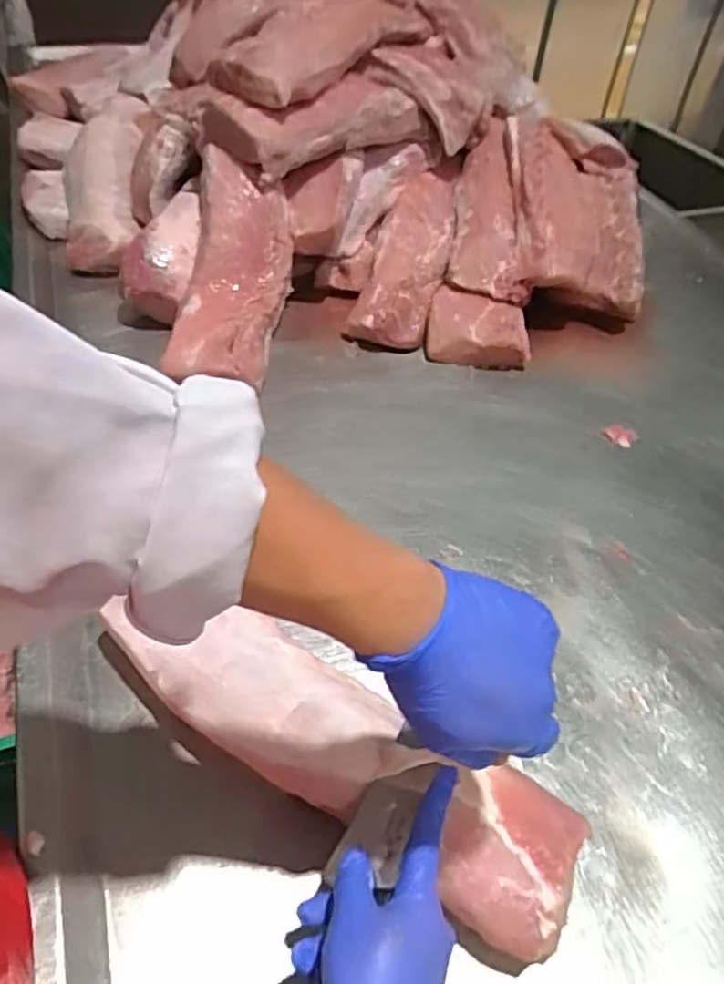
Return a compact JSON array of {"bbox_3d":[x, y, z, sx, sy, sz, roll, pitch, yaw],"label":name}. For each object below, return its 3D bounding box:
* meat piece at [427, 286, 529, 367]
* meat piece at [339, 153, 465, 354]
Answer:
[{"bbox_3d":[0.163,-0.229,0.950,0.141,0.059,0.110,6,46,1],"label":"meat piece"},{"bbox_3d":[0.076,-0.368,1.002,0.112,0.048,0.365,14,65,9],"label":"meat piece"}]

